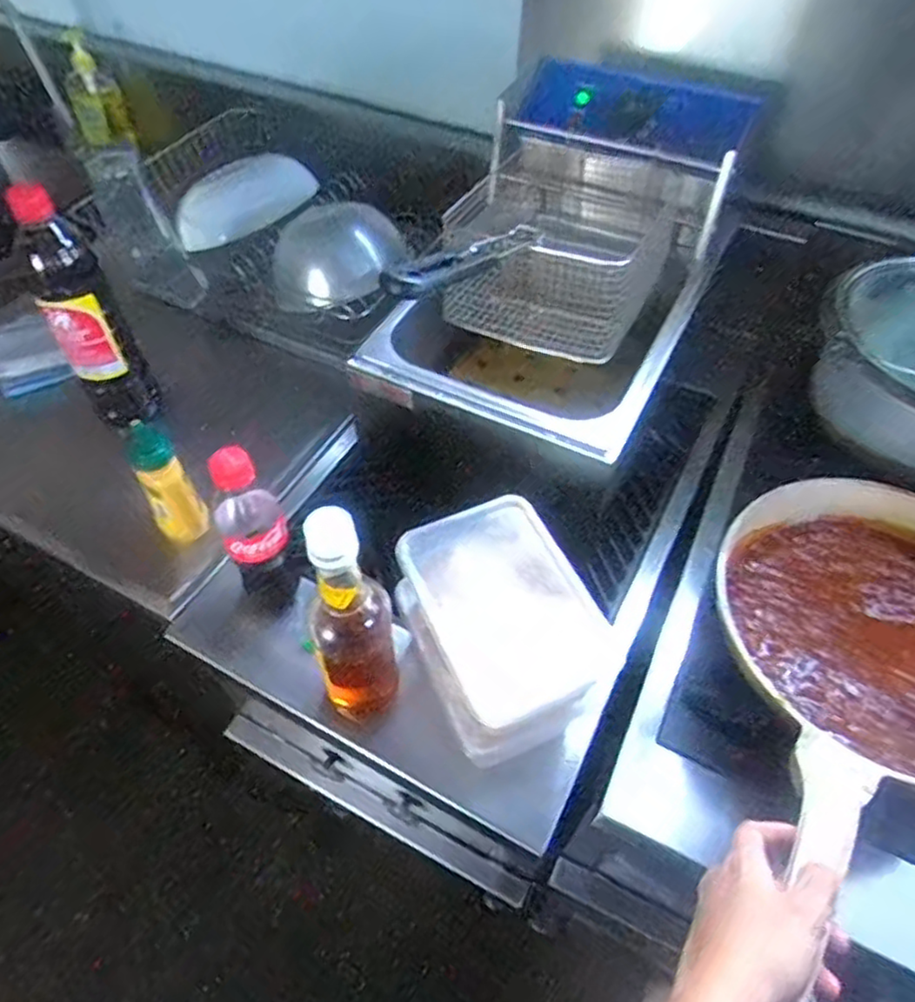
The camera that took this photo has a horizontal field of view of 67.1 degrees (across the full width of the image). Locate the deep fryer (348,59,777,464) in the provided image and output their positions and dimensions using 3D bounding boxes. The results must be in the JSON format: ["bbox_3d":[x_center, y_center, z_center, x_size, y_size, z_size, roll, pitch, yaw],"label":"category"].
[{"bbox_3d":[0.115,-0.255,0.761,0.273,0.269,0.474,22,54,15],"label":"deep fryer"}]

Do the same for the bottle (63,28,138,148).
[{"bbox_3d":[-0.600,-0.677,1.141,0.080,0.162,0.040,-19,54,-16],"label":"bottle"}]

